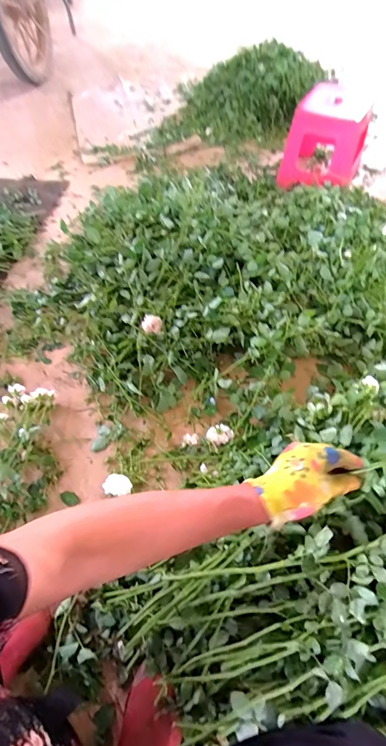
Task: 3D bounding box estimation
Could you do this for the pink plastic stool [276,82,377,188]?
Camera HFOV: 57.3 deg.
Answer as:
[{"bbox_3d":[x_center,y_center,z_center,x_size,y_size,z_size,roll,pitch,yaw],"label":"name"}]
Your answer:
[{"bbox_3d":[0.471,-0.825,1.240,0.248,0.252,0.271,22,60,15],"label":"pink plastic stool"}]

